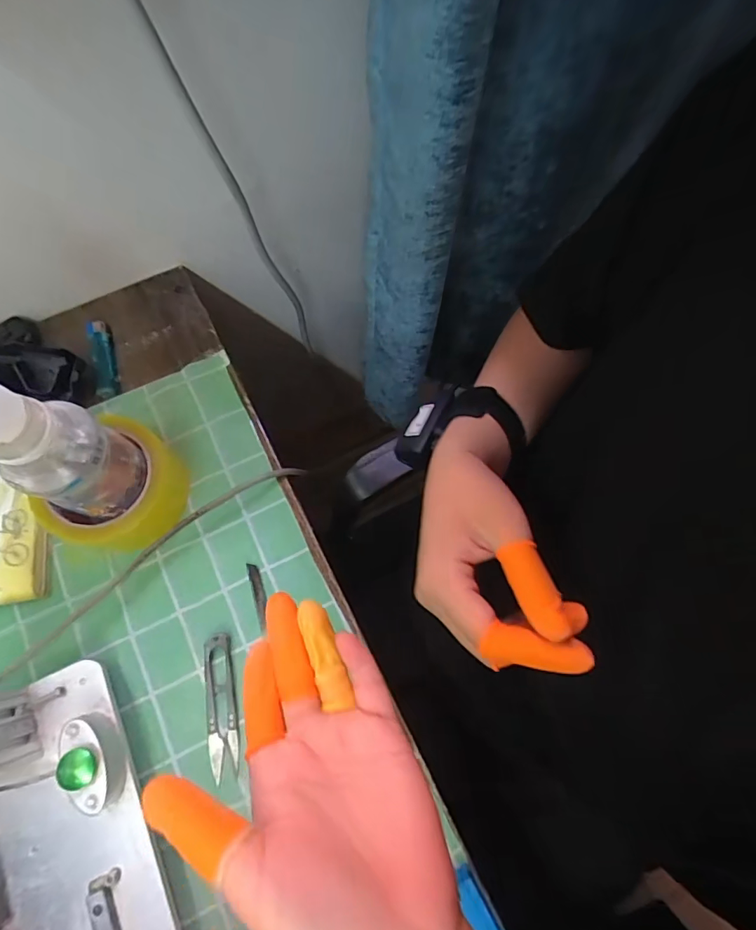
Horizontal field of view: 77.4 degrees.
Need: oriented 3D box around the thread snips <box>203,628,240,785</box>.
[{"bbox_3d":[-0.119,0.179,0.353,0.022,0.011,0.099,-9,72,-4],"label":"thread snips"}]

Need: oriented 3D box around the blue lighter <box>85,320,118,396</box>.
[{"bbox_3d":[-0.259,-0.102,0.445,0.020,0.009,0.083,-19,73,-6],"label":"blue lighter"}]

